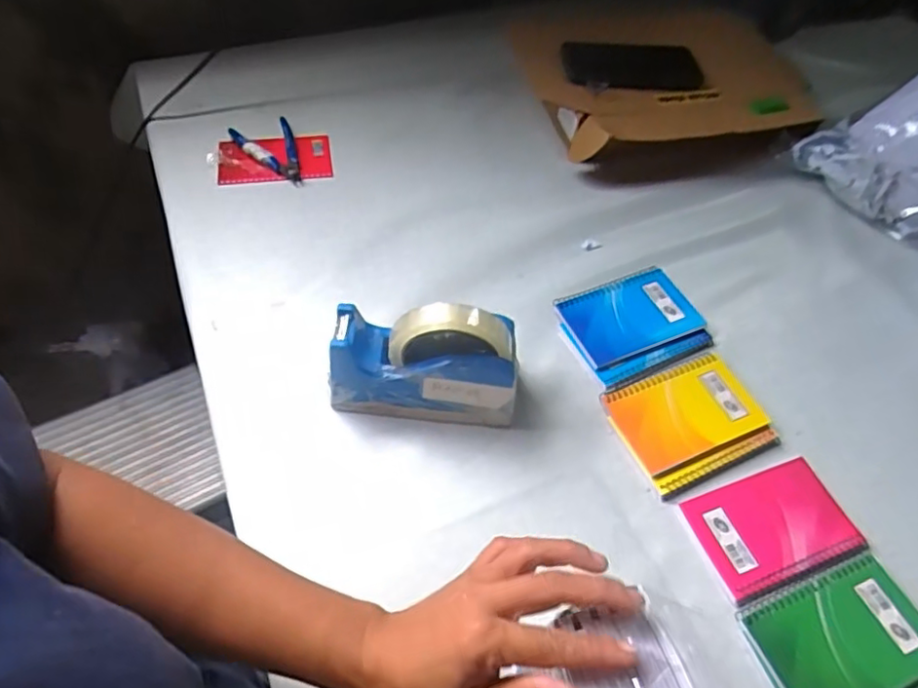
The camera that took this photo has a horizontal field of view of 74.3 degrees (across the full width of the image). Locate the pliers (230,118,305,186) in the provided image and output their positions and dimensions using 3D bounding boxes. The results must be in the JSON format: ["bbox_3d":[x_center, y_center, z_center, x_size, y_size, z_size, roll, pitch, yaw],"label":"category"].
[{"bbox_3d":[-0.223,-0.225,0.715,0.068,0.020,0.103,-20,58,-16],"label":"pliers"}]

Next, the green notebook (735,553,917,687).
[{"bbox_3d":[0.282,0.219,0.440,0.135,0.009,0.095,-16,57,-14],"label":"green notebook"}]

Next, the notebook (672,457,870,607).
[{"bbox_3d":[0.256,0.148,0.492,0.129,0.006,0.085,-15,57,-13],"label":"notebook"}]

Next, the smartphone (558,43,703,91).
[{"bbox_3d":[0.220,-0.352,0.765,0.170,0.010,0.095,0,55,-3],"label":"smartphone"}]

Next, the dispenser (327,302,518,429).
[{"bbox_3d":[-0.029,0.012,0.503,0.152,0.119,0.052,5,55,1],"label":"dispenser"}]

